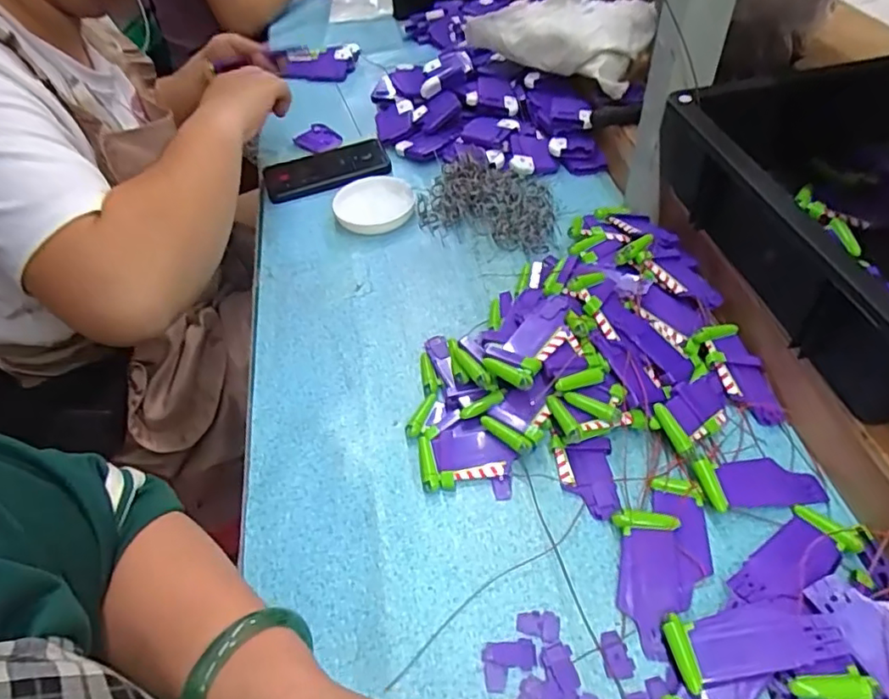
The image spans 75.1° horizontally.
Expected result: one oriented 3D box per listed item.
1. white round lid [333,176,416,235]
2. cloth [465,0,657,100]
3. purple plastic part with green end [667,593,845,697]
[{"bbox_3d":[-0.083,-0.169,0.670,0.089,0.016,0.099,-19,50,-12],"label":"white round lid"},{"bbox_3d":[0.135,-0.386,0.705,0.233,0.068,0.093,34,59,29],"label":"cloth"},{"bbox_3d":[0.177,0.168,0.335,0.087,0.009,0.037,-17,45,3],"label":"purple plastic part with green end"}]

